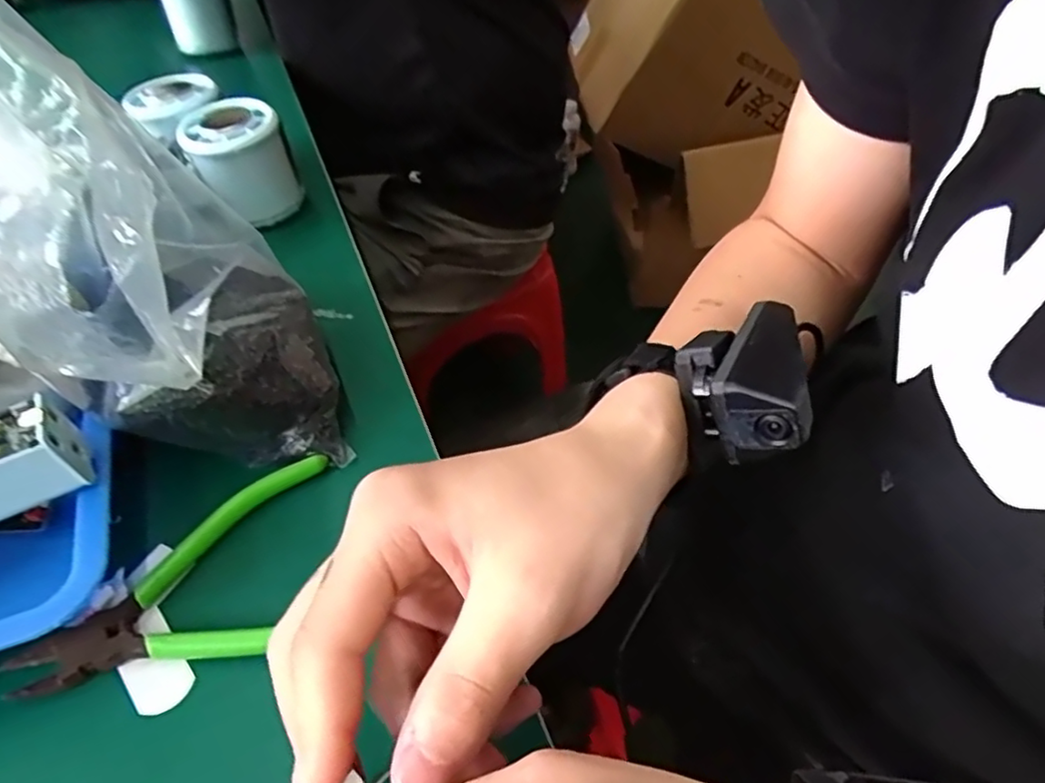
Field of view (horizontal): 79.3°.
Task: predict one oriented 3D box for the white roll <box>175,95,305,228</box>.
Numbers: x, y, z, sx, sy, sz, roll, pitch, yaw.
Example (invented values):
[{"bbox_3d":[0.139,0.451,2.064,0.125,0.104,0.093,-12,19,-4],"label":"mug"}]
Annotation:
[{"bbox_3d":[-0.173,-0.142,0.390,0.057,0.061,0.052,-21,52,-17],"label":"white roll"}]

